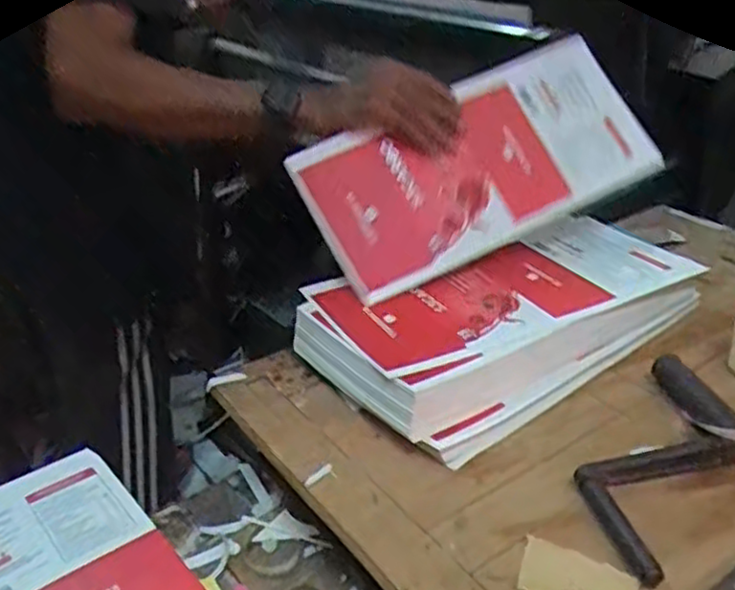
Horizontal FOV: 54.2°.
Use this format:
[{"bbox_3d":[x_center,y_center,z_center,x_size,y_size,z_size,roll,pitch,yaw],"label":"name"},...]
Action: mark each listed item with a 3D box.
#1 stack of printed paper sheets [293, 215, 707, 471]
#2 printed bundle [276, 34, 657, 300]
[{"bbox_3d":[0.146,0.013,0.724,0.403,0.053,0.224,-20,35,-30],"label":"stack of printed paper sheets"},{"bbox_3d":[0.124,-0.140,0.765,0.377,0.176,0.017,-27,-6,-16],"label":"printed bundle"}]

